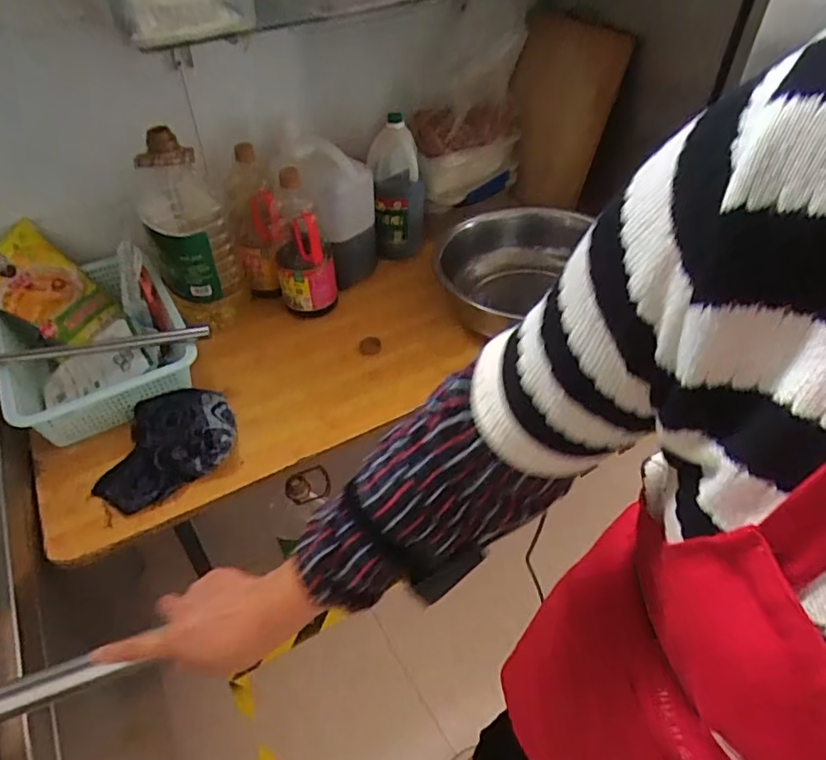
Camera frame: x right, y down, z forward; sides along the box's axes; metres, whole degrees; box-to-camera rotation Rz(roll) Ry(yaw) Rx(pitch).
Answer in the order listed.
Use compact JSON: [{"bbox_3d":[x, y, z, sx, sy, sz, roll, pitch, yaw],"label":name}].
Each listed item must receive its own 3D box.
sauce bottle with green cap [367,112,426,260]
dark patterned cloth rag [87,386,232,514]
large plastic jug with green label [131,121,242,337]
[{"bbox_3d":[-0.029,-0.374,1.161,0.097,0.276,0.101,5,46,4],"label":"sauce bottle with green cap"},{"bbox_3d":[-0.381,0.089,0.868,0.218,0.075,0.159,-23,51,-21],"label":"dark patterned cloth rag"},{"bbox_3d":[-0.406,-0.271,1.024,0.129,0.316,0.162,-17,49,-16],"label":"large plastic jug with green label"}]

